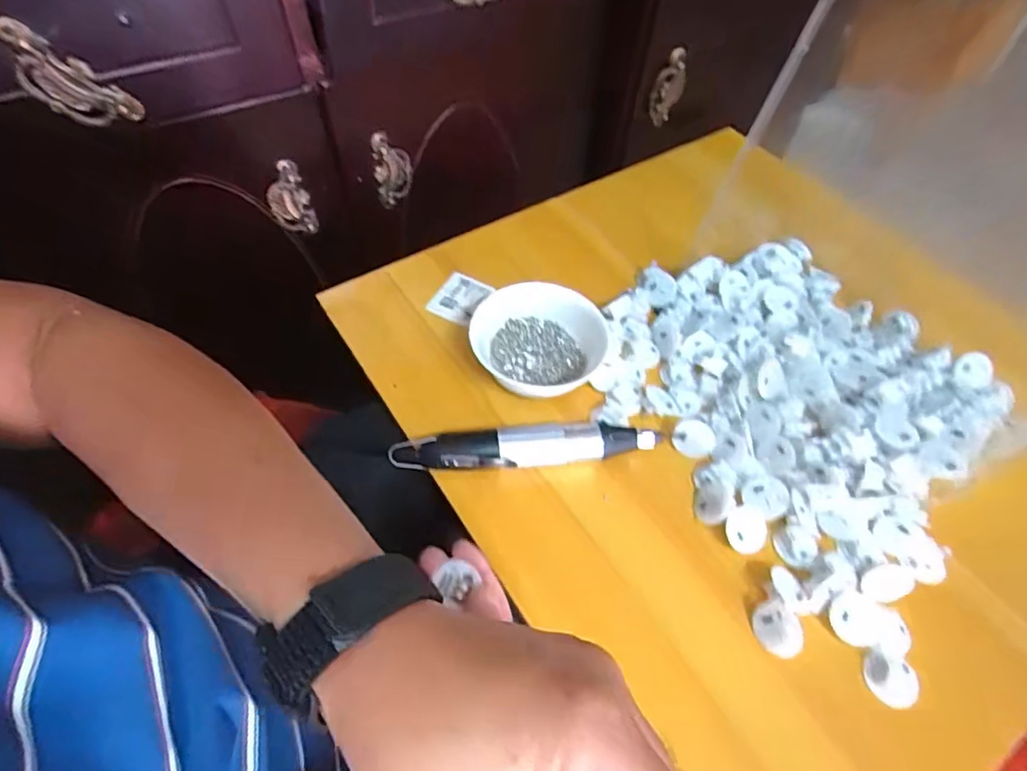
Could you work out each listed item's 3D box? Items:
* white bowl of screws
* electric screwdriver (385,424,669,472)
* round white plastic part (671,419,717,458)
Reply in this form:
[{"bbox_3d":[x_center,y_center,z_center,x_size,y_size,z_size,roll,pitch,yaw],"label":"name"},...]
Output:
[{"bbox_3d":[0.021,-0.037,0.484,0.102,0.053,0.106,2,57,-3],"label":"white bowl of screws"},{"bbox_3d":[0.011,0.051,0.441,0.210,0.027,0.036,-2,57,-5],"label":"electric screwdriver"},{"bbox_3d":[0.149,0.043,0.455,0.033,0.011,0.029,5,57,-1],"label":"round white plastic part"}]

